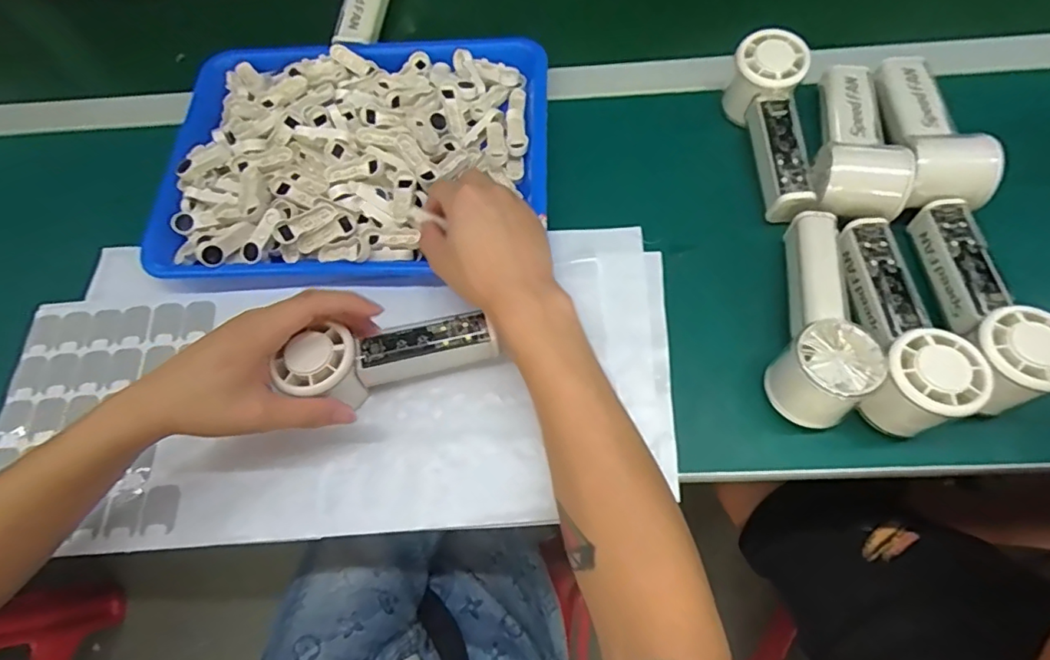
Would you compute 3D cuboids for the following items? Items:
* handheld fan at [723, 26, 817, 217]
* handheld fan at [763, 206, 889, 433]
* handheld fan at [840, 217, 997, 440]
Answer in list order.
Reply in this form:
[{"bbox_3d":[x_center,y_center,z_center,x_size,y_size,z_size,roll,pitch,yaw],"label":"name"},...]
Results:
[{"bbox_3d":[0.200,-0.166,0.443,0.052,0.062,0.151,3,69,4],"label":"handheld fan"},{"bbox_3d":[0.209,-0.012,0.380,0.054,0.061,0.156,10,69,7],"label":"handheld fan"},{"bbox_3d":[0.259,-0.007,0.373,0.058,0.062,0.155,4,69,4],"label":"handheld fan"}]

